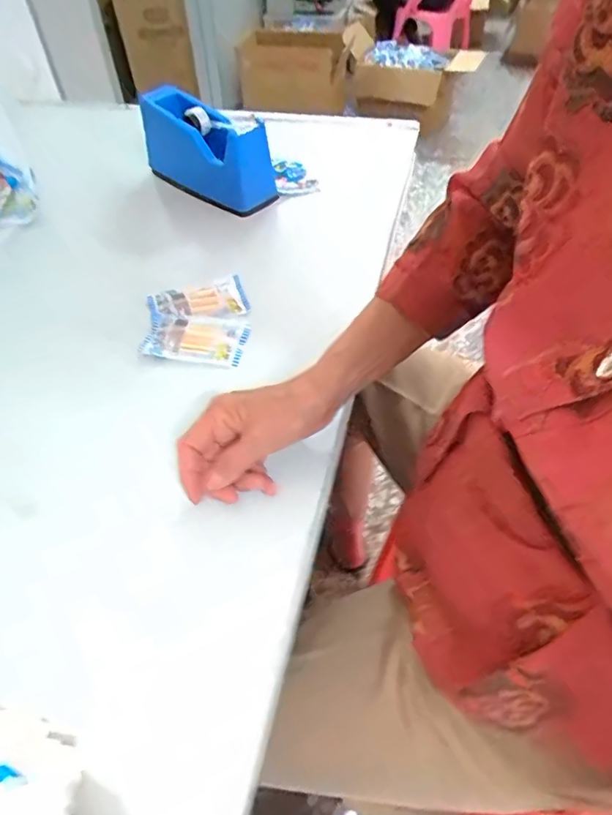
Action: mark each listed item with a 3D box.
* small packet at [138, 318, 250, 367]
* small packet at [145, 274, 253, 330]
[{"bbox_3d":[-0.112,-0.074,0.541,0.099,0.017,0.074,7,50,10],"label":"small packet"},{"bbox_3d":[-0.121,-0.120,0.581,0.107,0.018,0.065,-16,50,-10],"label":"small packet"}]

